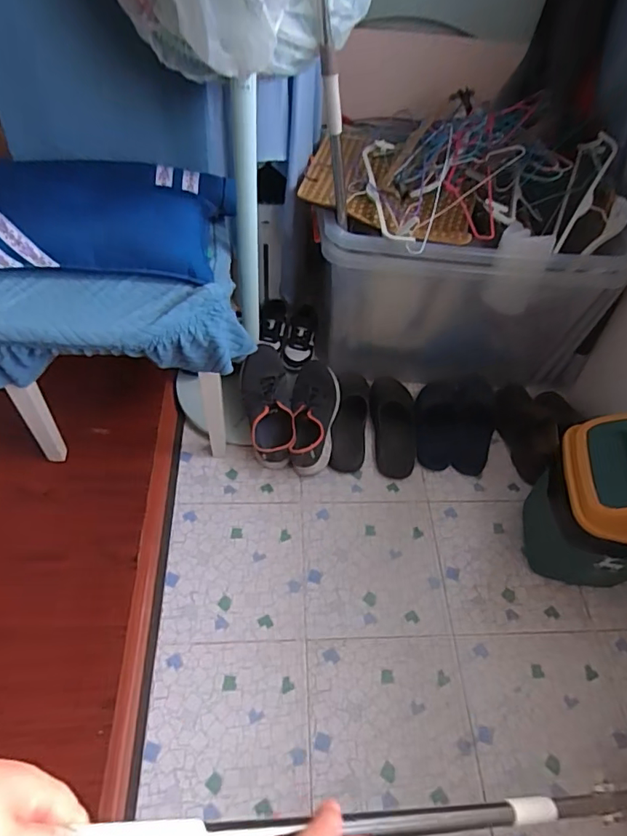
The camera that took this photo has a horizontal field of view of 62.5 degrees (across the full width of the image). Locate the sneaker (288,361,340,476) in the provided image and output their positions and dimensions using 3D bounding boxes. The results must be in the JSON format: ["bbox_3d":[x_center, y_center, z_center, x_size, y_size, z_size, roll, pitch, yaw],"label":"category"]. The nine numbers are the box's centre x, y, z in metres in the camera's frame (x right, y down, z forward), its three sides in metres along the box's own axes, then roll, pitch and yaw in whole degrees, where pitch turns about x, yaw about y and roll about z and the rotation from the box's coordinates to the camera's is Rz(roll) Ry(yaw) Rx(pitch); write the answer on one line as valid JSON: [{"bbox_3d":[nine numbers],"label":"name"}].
[{"bbox_3d":[0.000,-0.013,1.281,0.113,0.112,0.304,7,54,0],"label":"sneaker"}]

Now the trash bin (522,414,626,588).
[{"bbox_3d":[0.574,0.179,1.045,0.208,0.372,0.243,11,54,3],"label":"trash bin"}]

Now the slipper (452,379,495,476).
[{"bbox_3d":[0.414,0.012,1.343,0.118,0.048,0.277,11,54,2],"label":"slipper"}]

